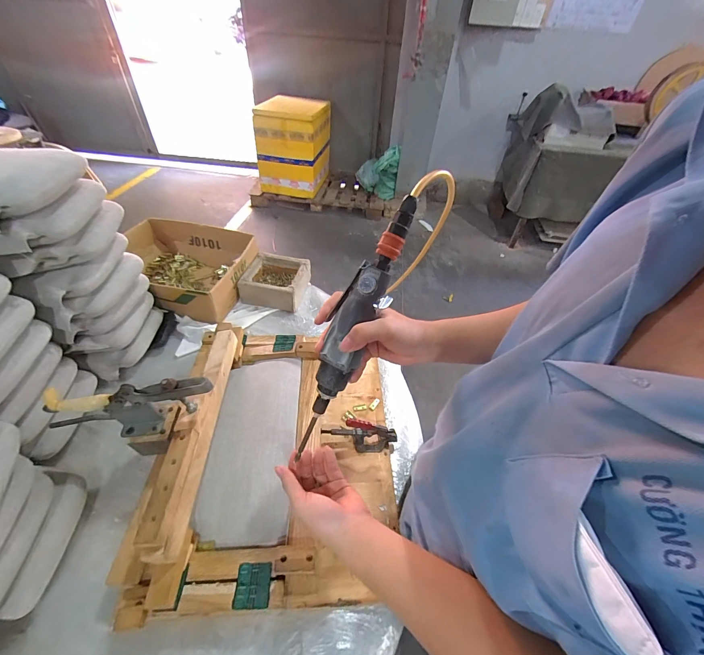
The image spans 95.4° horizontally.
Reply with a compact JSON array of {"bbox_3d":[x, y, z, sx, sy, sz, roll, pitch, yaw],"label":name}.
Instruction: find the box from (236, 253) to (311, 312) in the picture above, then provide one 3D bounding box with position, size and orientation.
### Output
[{"bbox_3d":[-0.225,-0.142,0.966,0.175,0.067,0.168,8,46,4],"label":"box"}]

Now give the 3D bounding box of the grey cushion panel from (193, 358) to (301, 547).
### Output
[{"bbox_3d":[-0.179,0.194,0.601,0.144,0.029,0.351,0,46,-4],"label":"grey cushion panel"}]

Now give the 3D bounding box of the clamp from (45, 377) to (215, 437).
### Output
[{"bbox_3d":[-0.356,0.131,0.515,0.272,0.115,0.055,-2,47,-6],"label":"clamp"}]

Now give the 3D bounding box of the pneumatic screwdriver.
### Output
[{"bbox_3d":[0.000,0.004,0.398,0.042,0.335,0.034,28,10,21],"label":"pneumatic screwdriver"}]

